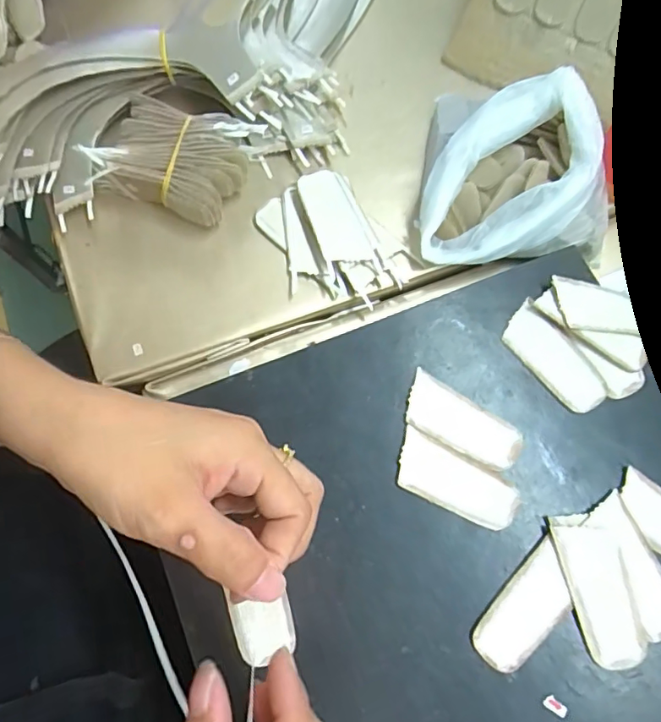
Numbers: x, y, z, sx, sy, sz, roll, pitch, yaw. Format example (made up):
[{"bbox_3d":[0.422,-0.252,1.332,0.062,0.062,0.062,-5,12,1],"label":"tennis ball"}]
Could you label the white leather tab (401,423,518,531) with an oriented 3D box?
[{"bbox_3d":[0.070,0.068,0.300,0.070,0.004,0.032,27,76,8],"label":"white leather tab"}]

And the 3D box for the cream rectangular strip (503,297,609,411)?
[{"bbox_3d":[0.135,-0.001,0.321,0.031,0.004,0.070,-39,78,-10],"label":"cream rectangular strip"}]

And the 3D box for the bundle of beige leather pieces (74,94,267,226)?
[{"bbox_3d":[-0.105,-0.133,0.358,0.096,0.034,0.064,19,75,5],"label":"bundle of beige leather pieces"}]

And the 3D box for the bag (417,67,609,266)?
[{"bbox_3d":[0.124,-0.125,0.349,0.119,0.059,0.132,8,74,2],"label":"bag"}]

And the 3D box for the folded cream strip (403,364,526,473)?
[{"bbox_3d":[0.076,0.036,0.311,0.070,0.004,0.032,32,77,9],"label":"folded cream strip"}]

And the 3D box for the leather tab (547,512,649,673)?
[{"bbox_3d":[0.141,0.119,0.282,0.031,0.006,0.076,-13,74,-4],"label":"leather tab"}]

